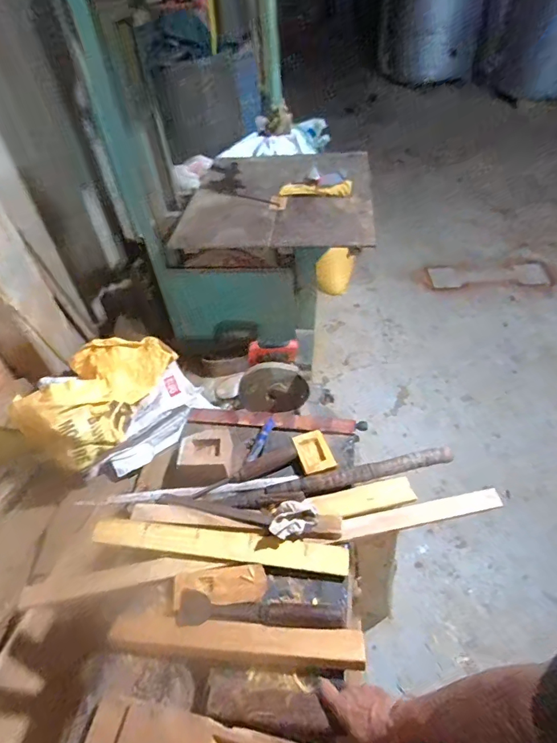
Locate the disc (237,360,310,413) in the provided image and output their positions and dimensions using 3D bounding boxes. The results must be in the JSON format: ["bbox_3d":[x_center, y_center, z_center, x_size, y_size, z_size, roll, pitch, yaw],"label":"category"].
[{"bbox_3d":[-0.020,0.053,1.477,0.243,0.201,0.050,-2,31,2],"label":"disc"}]

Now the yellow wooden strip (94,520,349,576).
[{"bbox_3d":[-0.109,0.312,0.761,0.459,0.021,0.051,1,46,8],"label":"yellow wooden strip"}]

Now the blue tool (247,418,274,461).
[{"bbox_3d":[-0.037,0.148,0.935,0.027,0.011,0.121,11,48,16],"label":"blue tool"}]

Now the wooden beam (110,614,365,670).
[{"bbox_3d":[-0.072,0.434,0.682,0.409,0.033,0.058,-1,46,6],"label":"wooden beam"}]

